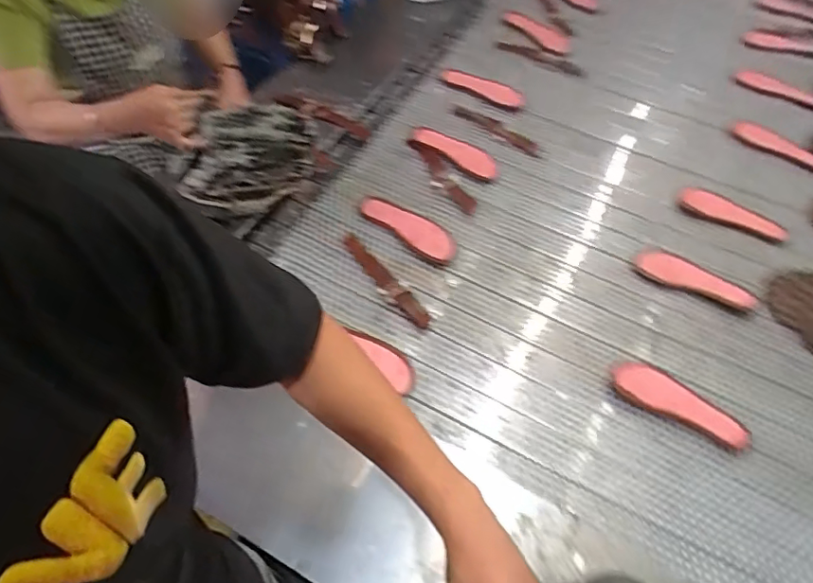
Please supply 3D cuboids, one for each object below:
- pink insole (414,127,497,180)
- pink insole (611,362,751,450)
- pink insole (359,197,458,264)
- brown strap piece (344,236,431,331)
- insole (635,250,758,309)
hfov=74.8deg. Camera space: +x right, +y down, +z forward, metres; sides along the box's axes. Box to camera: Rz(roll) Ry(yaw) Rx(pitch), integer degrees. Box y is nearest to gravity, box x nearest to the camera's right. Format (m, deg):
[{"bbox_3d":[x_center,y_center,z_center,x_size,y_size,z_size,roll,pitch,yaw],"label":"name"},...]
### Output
[{"bbox_3d":[0.111,-0.315,1.185,0.206,0.013,0.065,33,61,18],"label":"pink insole"},{"bbox_3d":[0.456,0.184,0.886,0.224,0.008,0.073,24,59,13],"label":"pink insole"},{"bbox_3d":[0.002,-0.129,1.062,0.216,0.011,0.079,28,60,16],"label":"pink insole"},{"bbox_3d":[-0.041,-0.023,1.003,0.033,0.007,0.240,-35,64,-22],"label":"brown strap piece"},{"bbox_3d":[0.551,-0.027,1.017,0.214,0.008,0.070,21,59,11],"label":"insole"}]

